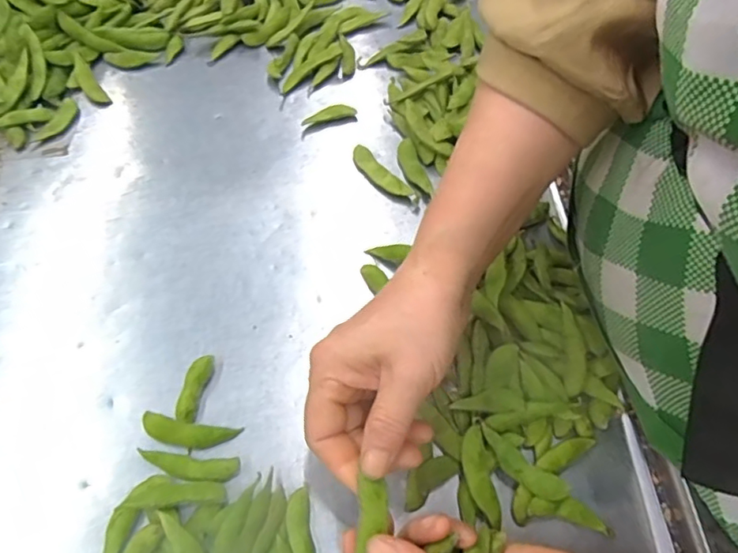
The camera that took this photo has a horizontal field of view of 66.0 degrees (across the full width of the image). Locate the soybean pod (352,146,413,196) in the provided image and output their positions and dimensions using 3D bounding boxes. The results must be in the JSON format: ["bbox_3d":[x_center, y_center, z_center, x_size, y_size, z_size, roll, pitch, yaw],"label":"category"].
[{"bbox_3d":[0.008,-0.085,0.469,0.015,0.012,0.063,-36,70,-21],"label":"soybean pod"}]

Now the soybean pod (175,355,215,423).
[{"bbox_3d":[-0.114,0.073,0.374,0.014,0.010,0.046,10,61,2],"label":"soybean pod"}]

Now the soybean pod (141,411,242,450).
[{"bbox_3d":[-0.114,0.099,0.359,0.059,0.009,0.017,9,61,1],"label":"soybean pod"}]

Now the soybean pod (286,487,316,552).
[{"bbox_3d":[-0.039,0.153,0.336,0.016,0.010,0.050,-10,63,-9],"label":"soybean pod"}]

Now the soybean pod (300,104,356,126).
[{"bbox_3d":[-0.036,-0.142,0.498,0.048,0.007,0.013,-11,63,-10],"label":"soybean pod"}]

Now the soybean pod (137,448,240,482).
[{"bbox_3d":[-0.111,0.117,0.350,0.060,0.008,0.016,6,61,0],"label":"soybean pod"}]

